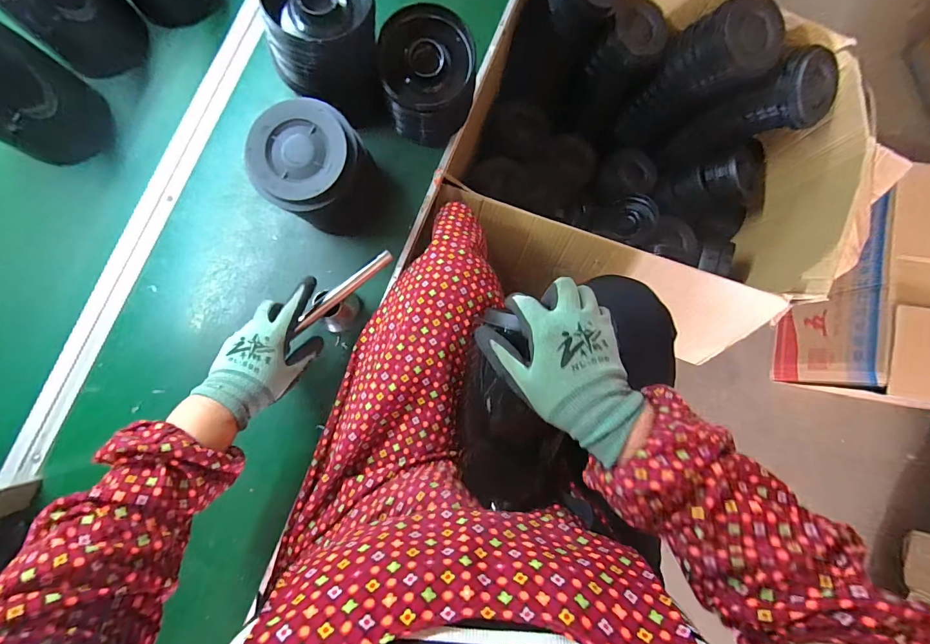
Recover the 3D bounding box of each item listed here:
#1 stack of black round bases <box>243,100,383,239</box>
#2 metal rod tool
[{"bbox_3d":[-0.176,-0.176,0.495,0.121,0.158,0.112,-5,84,-1],"label":"stack of black round bases"},{"bbox_3d":[-0.151,-0.041,0.489,0.142,0.014,0.019,-42,86,-10],"label":"metal rod tool"}]

